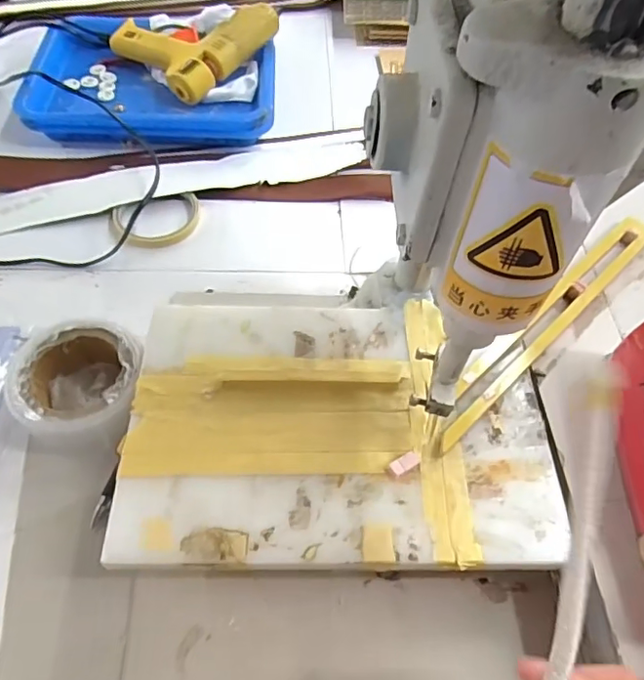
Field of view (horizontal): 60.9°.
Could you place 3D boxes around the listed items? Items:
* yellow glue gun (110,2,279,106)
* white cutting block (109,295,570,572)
[{"bbox_3d":[-0.160,-0.385,0.689,0.160,0.048,0.164,36,63,18],"label":"yellow glue gun"},{"bbox_3d":[0.013,0.057,0.391,0.293,0.010,0.195,1,58,-2],"label":"white cutting block"}]

